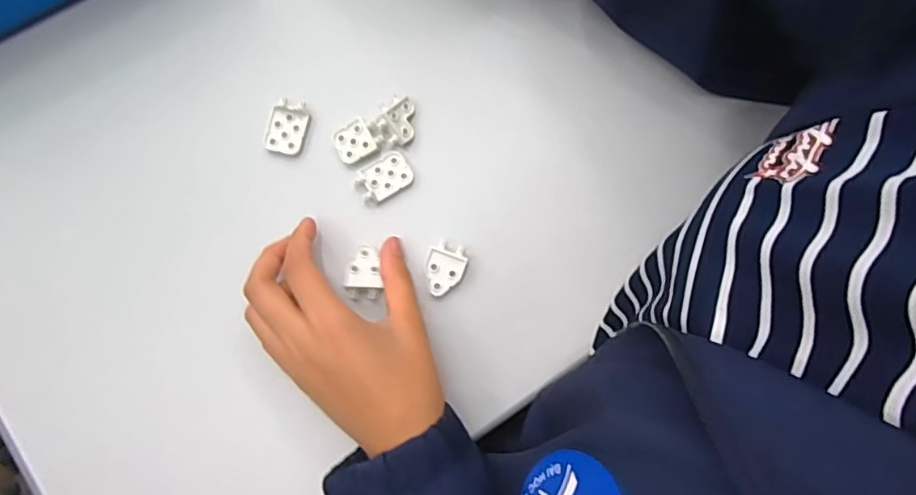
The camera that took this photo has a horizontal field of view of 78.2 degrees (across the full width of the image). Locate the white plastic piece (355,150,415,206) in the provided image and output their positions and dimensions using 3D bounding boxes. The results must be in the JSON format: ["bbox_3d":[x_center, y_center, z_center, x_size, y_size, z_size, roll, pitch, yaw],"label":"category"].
[{"bbox_3d":[-0.049,-0.046,0.374,0.039,0.007,0.025,-36,82,-8],"label":"white plastic piece"}]

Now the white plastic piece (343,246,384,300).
[{"bbox_3d":[-0.060,0.016,0.360,0.024,0.008,0.034,3,79,0],"label":"white plastic piece"}]

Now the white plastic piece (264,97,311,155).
[{"bbox_3d":[-0.115,-0.081,0.380,0.025,0.011,0.035,14,79,2],"label":"white plastic piece"}]

